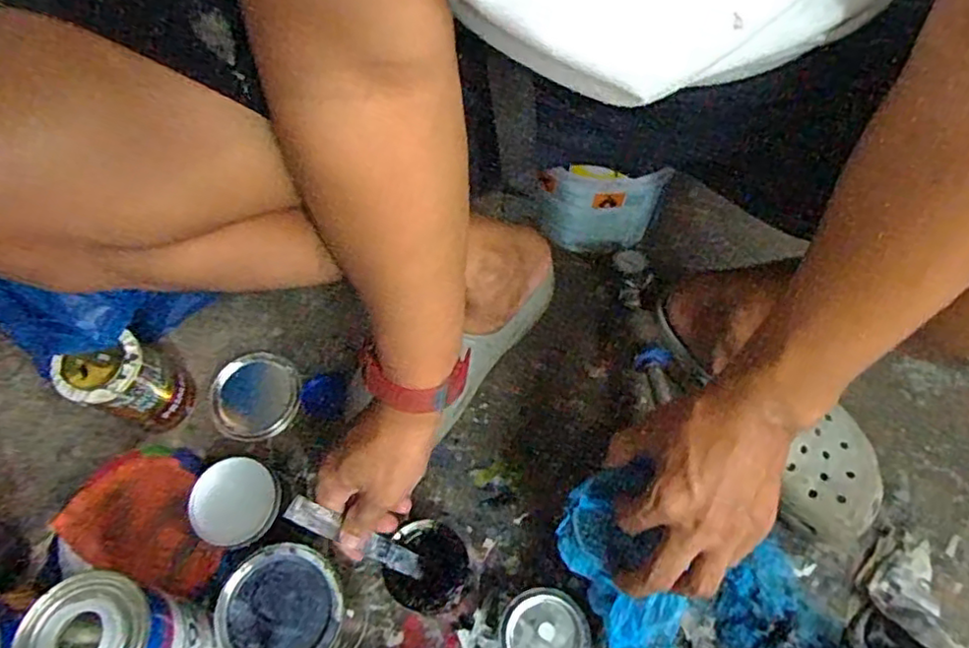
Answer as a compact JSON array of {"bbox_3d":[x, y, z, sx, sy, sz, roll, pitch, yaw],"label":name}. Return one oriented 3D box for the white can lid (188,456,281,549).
[{"bbox_3d":[-0.221,0.155,0.564,0.072,0.015,0.074,-1,66,1],"label":"white can lid"}]

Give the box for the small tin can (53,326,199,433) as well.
[{"bbox_3d":[-0.347,0.059,0.630,0.071,0.136,0.069,-1,66,1],"label":"small tin can"}]

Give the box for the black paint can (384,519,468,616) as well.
[{"bbox_3d":[-0.050,0.221,0.581,0.066,0.067,0.074,17,68,9],"label":"black paint can"}]

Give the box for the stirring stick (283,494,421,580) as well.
[{"bbox_3d":[-0.101,0.175,0.520,0.007,0.152,0.020,13,67,48],"label":"stirring stick"}]

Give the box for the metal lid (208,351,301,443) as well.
[{"bbox_3d":[-0.245,0.077,0.685,0.095,0.007,0.092,-1,66,1],"label":"metal lid"}]

